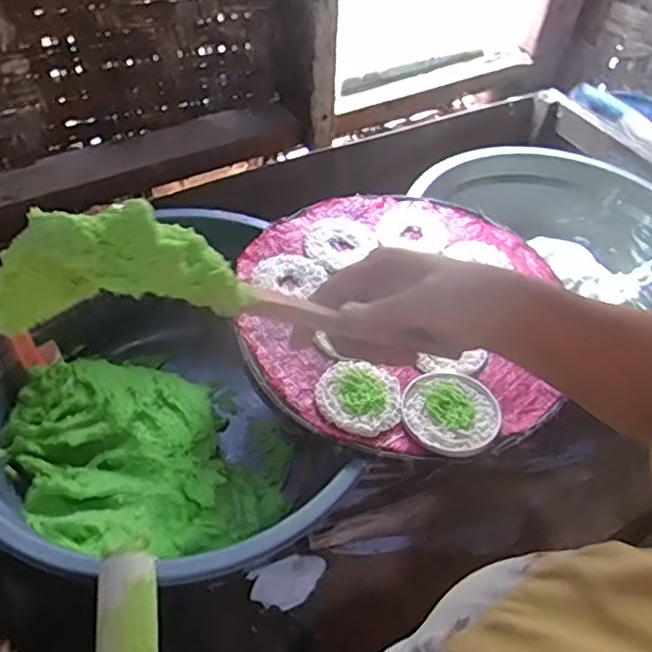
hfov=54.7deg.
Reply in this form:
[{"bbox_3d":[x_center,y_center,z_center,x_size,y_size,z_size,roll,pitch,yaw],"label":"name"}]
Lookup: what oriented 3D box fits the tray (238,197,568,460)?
[{"bbox_3d":[0.070,-0.022,0.654,0.315,0.015,0.337,3,50,-4],"label":"tray"}]

